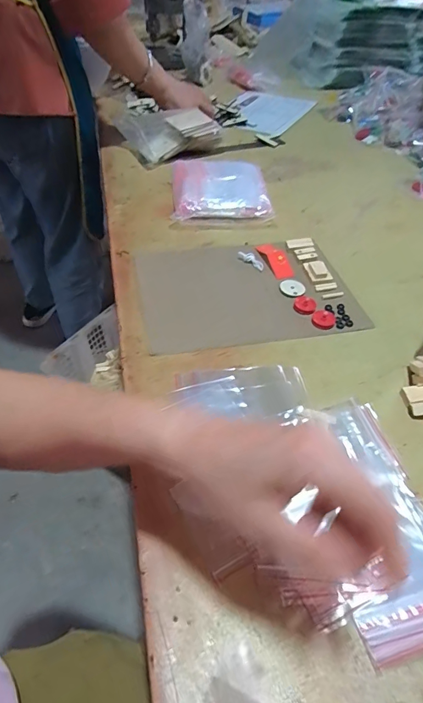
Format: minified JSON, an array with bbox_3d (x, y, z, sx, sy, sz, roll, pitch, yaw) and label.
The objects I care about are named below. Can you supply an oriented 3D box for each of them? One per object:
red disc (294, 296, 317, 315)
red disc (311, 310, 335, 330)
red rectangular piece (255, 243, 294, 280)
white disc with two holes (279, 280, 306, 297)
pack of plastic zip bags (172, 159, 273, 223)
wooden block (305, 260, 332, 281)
[{"bbox_3d":[0.125,-0.063,0.543,0.029,0.006,0.030,0,47,0],"label":"red disc"},{"bbox_3d":[0.144,-0.041,0.525,0.029,0.004,0.034,11,47,9],"label":"red disc"},{"bbox_3d":[0.098,-0.139,0.614,0.031,0.009,0.084,-14,48,-14],"label":"red rectangular piece"},{"bbox_3d":[0.114,-0.088,0.570,0.032,0.005,0.034,0,47,0],"label":"white disc with two holes"},{"bbox_3d":[0.015,-0.296,0.740,0.169,0.042,0.174,-3,47,-4],"label":"pack of plastic zip bags"},{"bbox_3d":[0.155,-0.115,0.591,0.028,0.010,0.041,-8,47,-8],"label":"wooden block"}]

